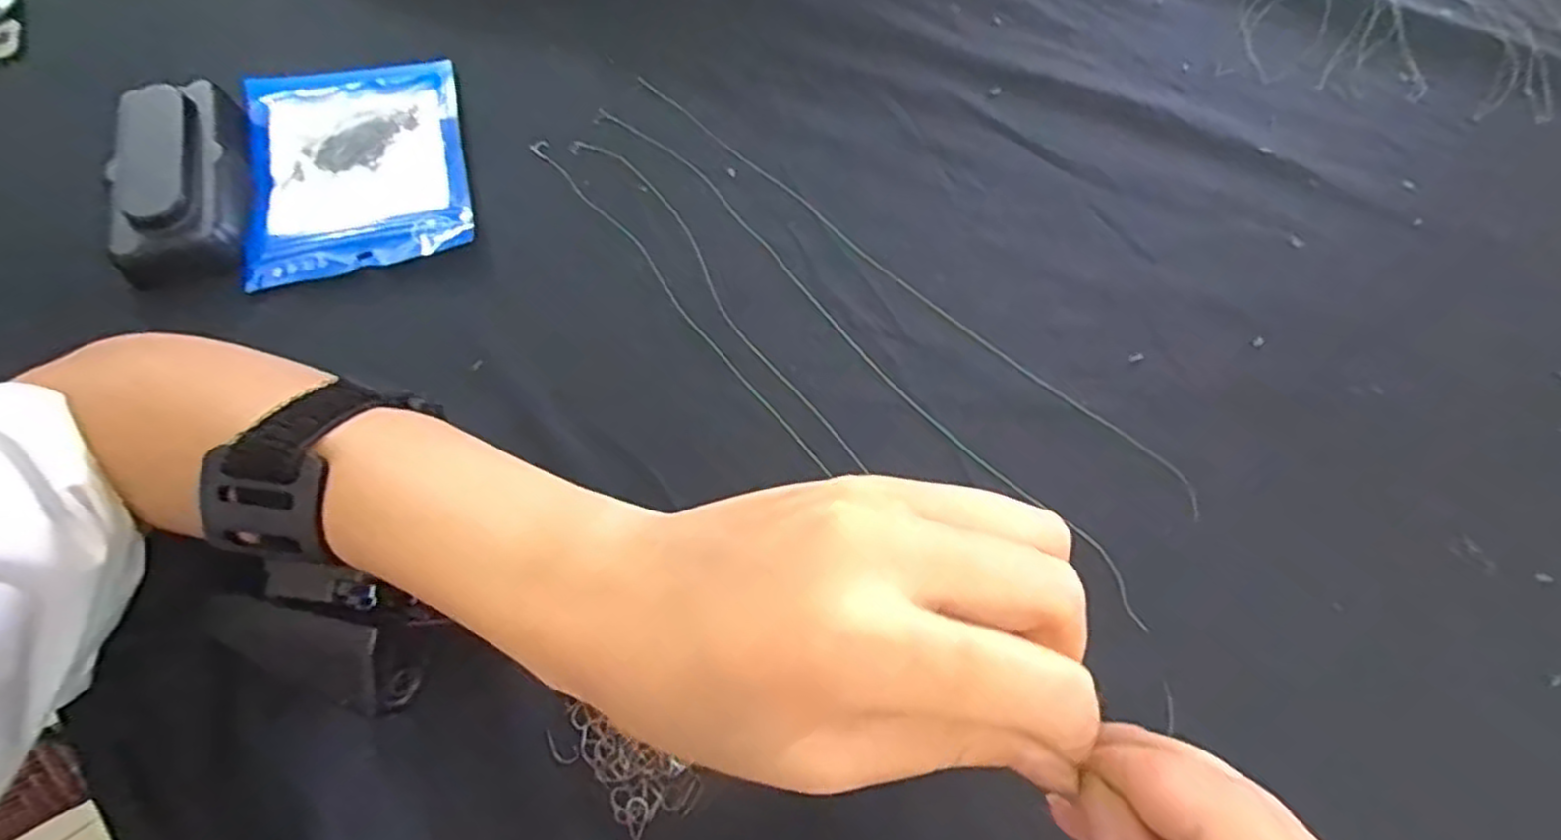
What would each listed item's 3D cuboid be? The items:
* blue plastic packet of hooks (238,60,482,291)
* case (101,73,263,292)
[{"bbox_3d":[-0.211,-0.130,0.372,0.098,0.007,0.143,-15,65,-10],"label":"blue plastic packet of hooks"},{"bbox_3d":[-0.278,-0.118,0.349,0.053,0.031,0.114,-14,65,-10],"label":"case"}]

